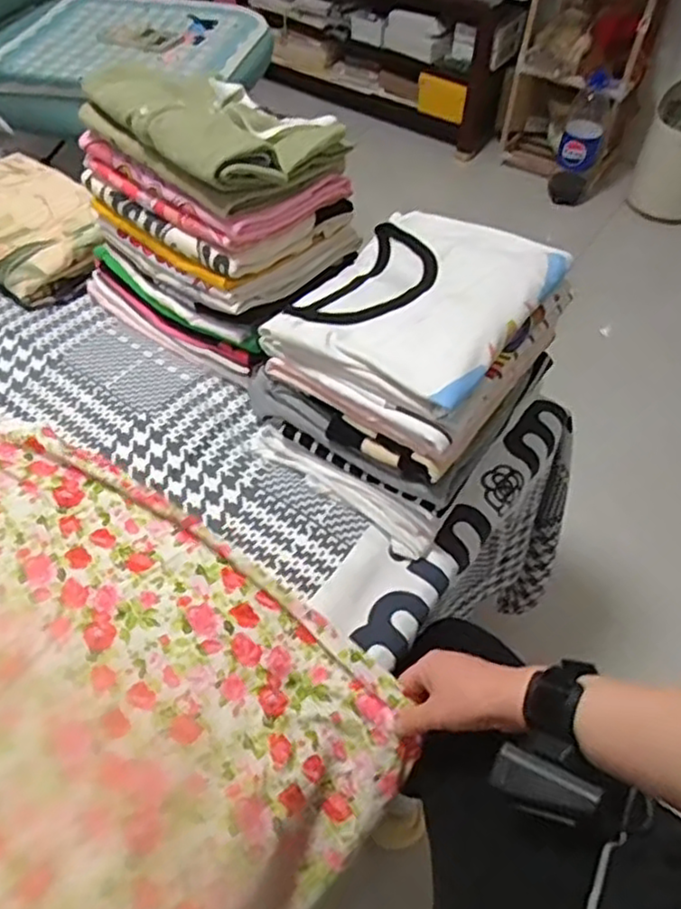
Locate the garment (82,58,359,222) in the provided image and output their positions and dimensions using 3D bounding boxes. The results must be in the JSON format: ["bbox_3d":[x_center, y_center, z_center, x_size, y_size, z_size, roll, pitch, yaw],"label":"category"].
[{"bbox_3d":[-0.130,-0.352,0.733,0.233,0.072,0.183,35,59,23],"label":"garment"}]

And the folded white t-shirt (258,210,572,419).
[{"bbox_3d":[0.081,-0.158,0.689,0.203,0.029,0.247,27,56,19],"label":"folded white t-shirt"}]

